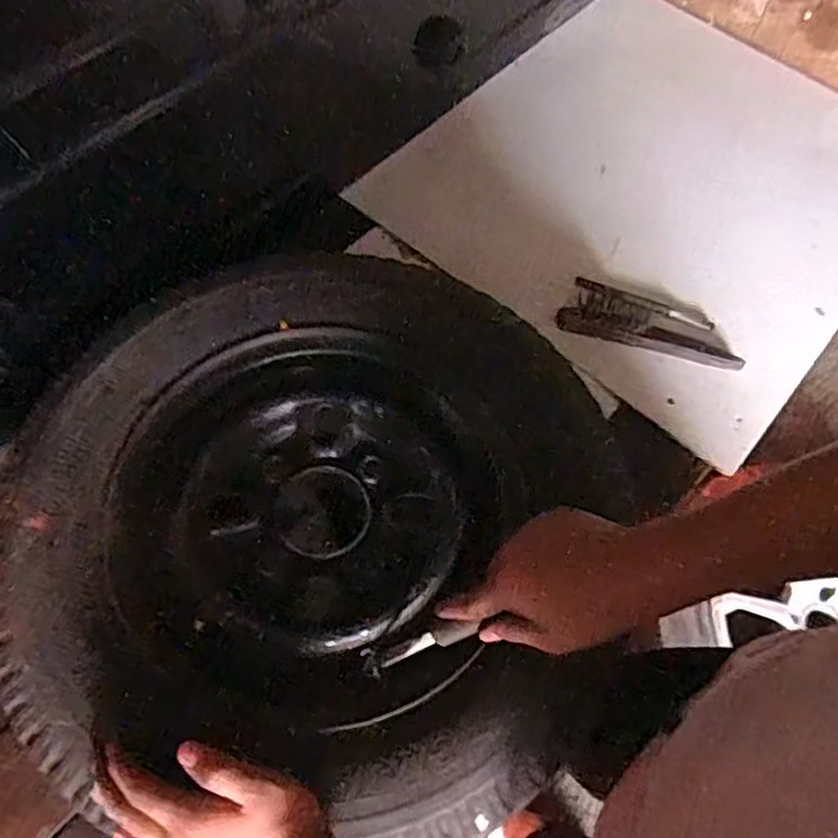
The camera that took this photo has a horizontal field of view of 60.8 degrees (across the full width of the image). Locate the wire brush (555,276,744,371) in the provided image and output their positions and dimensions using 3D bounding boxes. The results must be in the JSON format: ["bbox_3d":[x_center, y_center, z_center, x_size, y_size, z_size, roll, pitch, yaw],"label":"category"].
[{"bbox_3d":[0.266,-0.113,0.820,0.206,0.016,0.078,14,65,3],"label":"wire brush"}]

